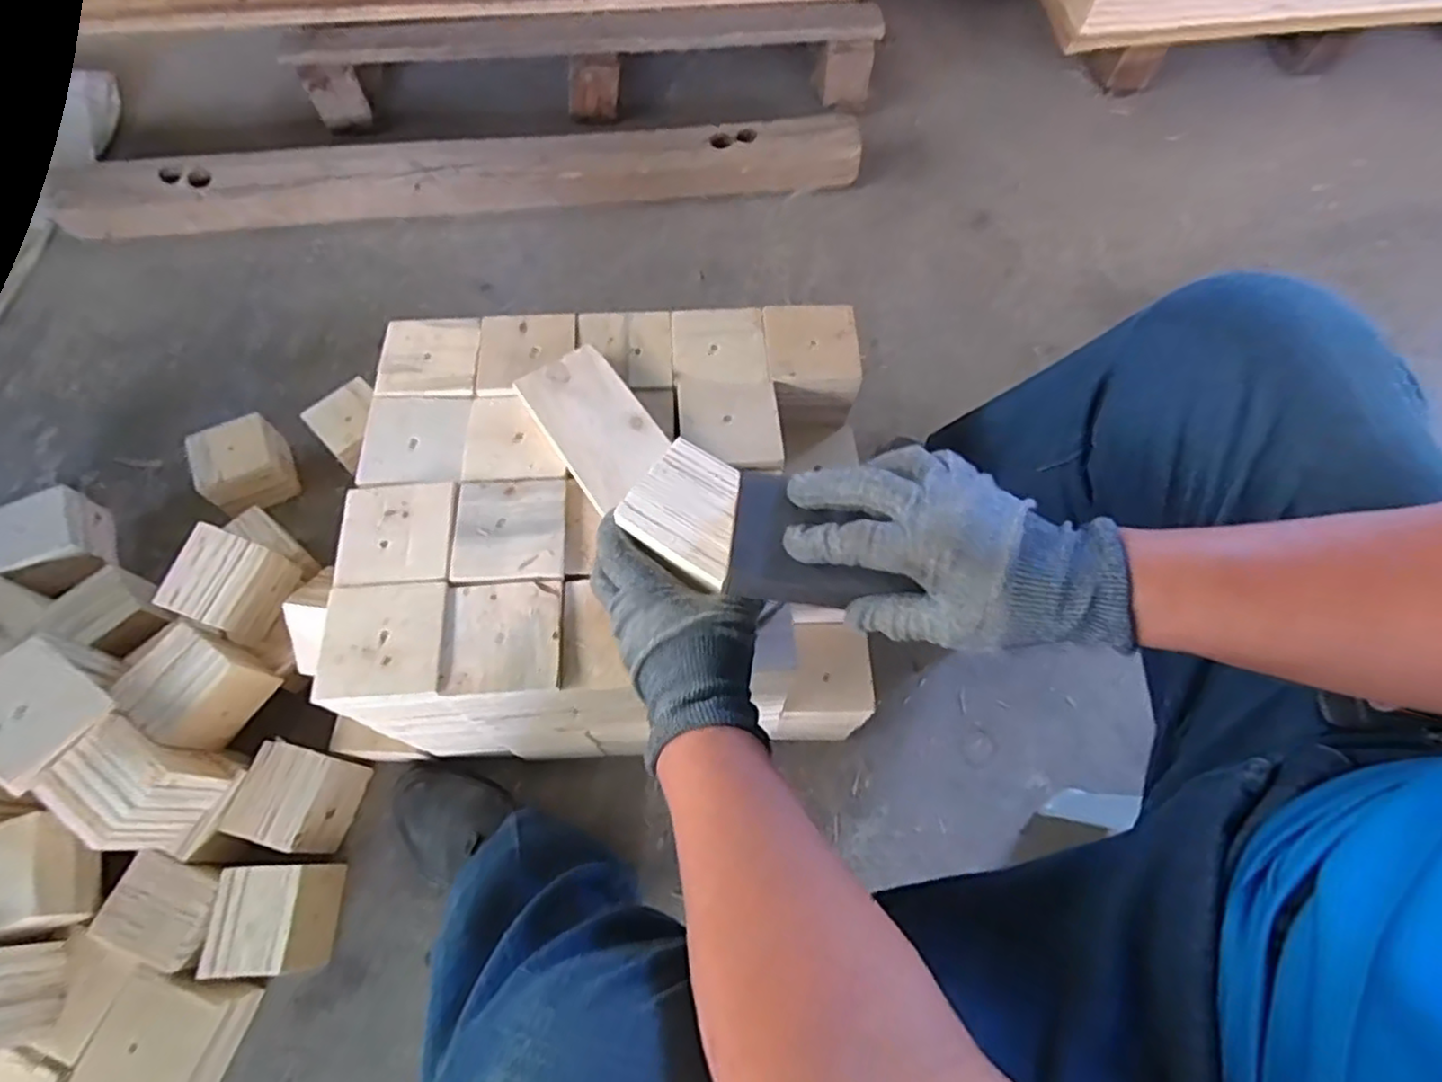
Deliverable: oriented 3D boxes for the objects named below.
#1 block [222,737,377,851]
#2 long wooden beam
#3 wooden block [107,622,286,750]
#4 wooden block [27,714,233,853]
[{"bbox_3d":[-0.443,0.270,0.725,0.090,0.079,0.091,13,66,5],"label":"block"},{"bbox_3d":[-0.412,-0.593,1.136,1.302,0.085,0.088,-6,65,-4],"label":"long wooden beam"},{"bbox_3d":[-0.519,0.149,0.697,0.087,0.096,0.101,35,69,14],"label":"wooden block"},{"bbox_3d":[-0.542,0.231,0.648,0.094,0.100,0.089,26,67,10],"label":"wooden block"}]

